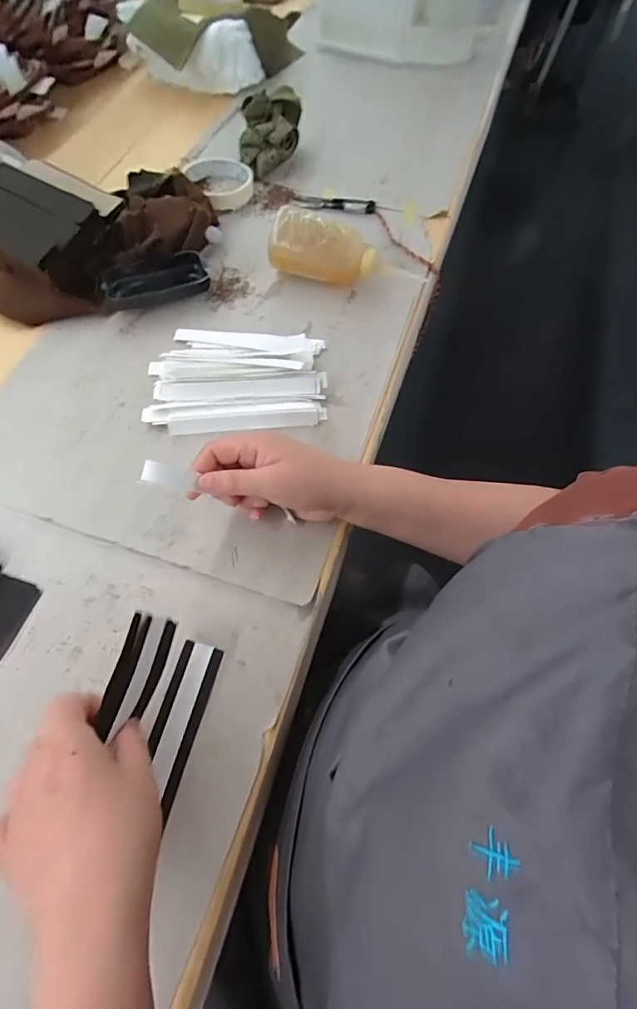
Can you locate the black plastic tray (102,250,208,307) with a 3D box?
[{"bbox_3d":[-0.178,-0.244,0.524,0.107,0.025,0.048,-15,65,-9],"label":"black plastic tray"}]

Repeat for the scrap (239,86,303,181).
[{"bbox_3d":[-0.063,-0.479,0.619,0.081,0.064,0.082,-4,64,-4],"label":"scrap"}]

